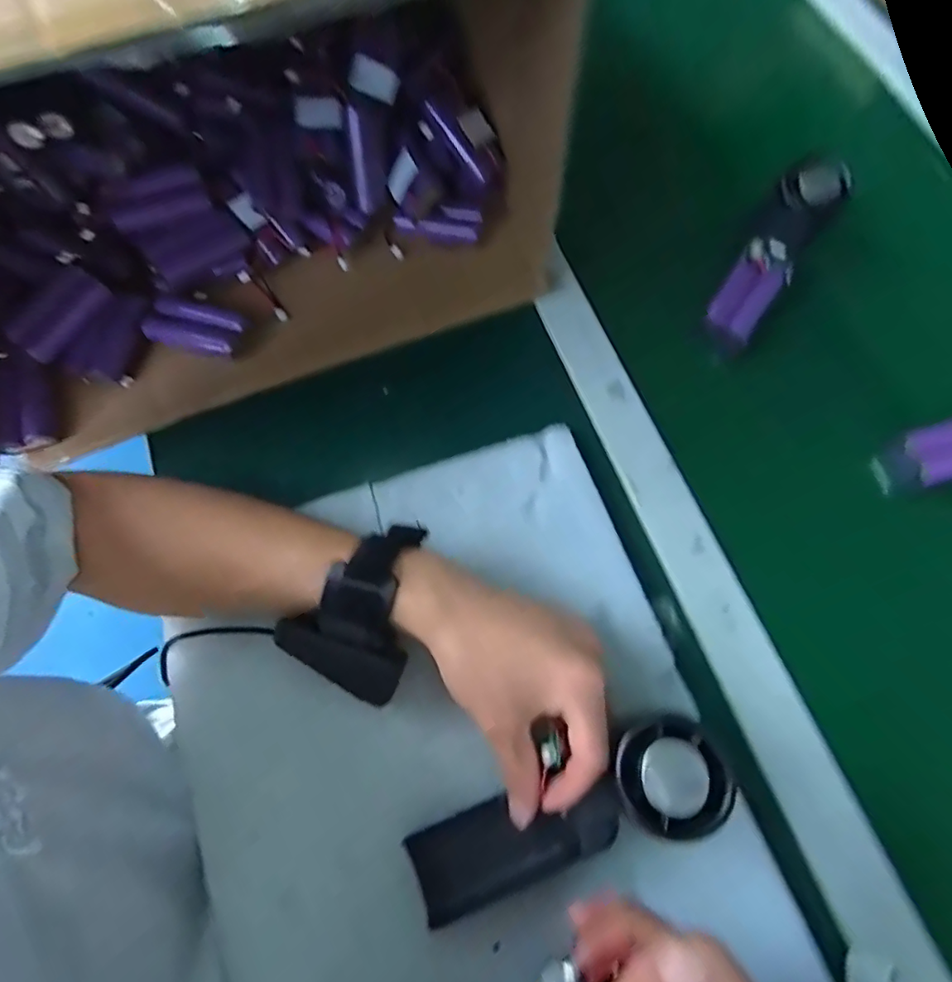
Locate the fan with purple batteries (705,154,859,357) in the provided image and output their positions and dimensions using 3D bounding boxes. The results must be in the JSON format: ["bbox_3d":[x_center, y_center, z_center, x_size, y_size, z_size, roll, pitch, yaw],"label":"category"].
[{"bbox_3d":[0.229,-0.181,0.421,0.045,0.024,0.159,32,90,9],"label":"fan with purple batteries"}]

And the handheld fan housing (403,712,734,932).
[{"bbox_3d":[0.045,0.162,0.268,0.159,0.022,0.046,-29,73,10],"label":"handheld fan housing"}]

